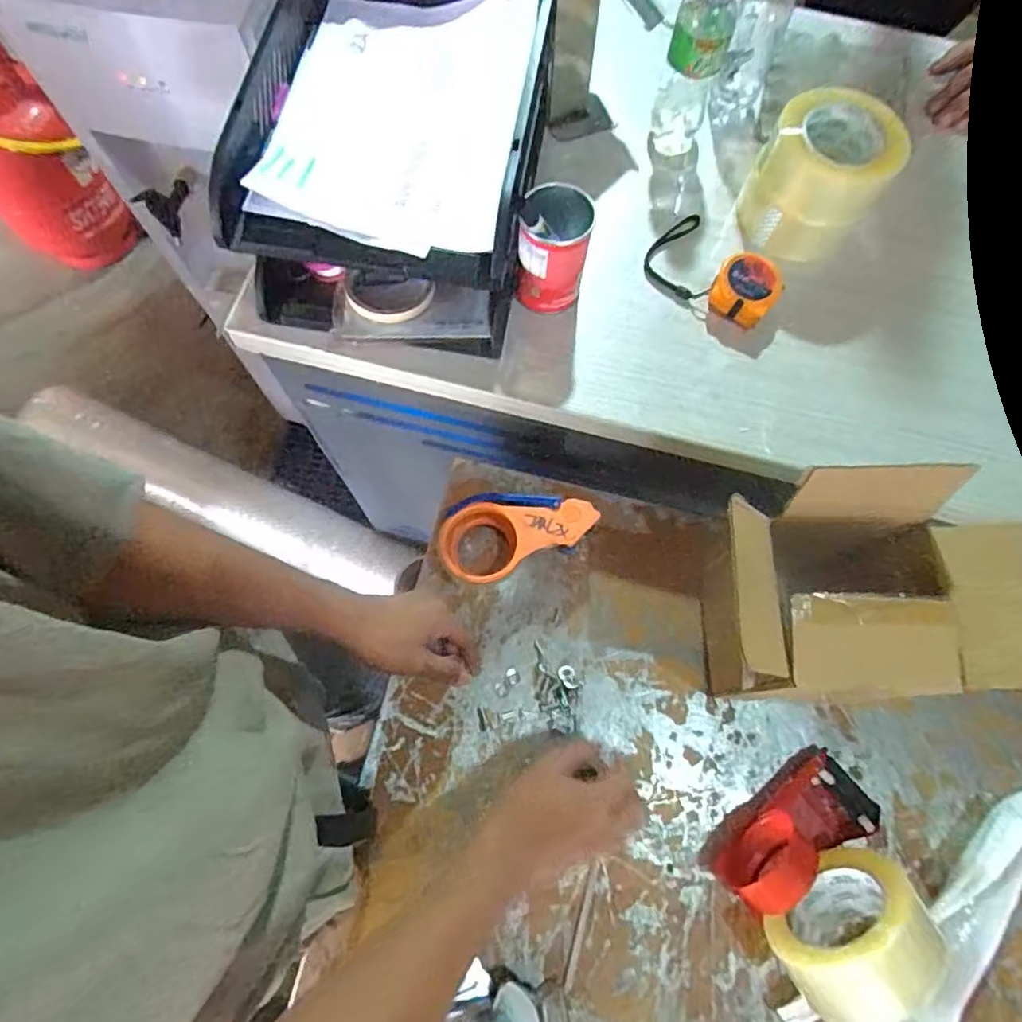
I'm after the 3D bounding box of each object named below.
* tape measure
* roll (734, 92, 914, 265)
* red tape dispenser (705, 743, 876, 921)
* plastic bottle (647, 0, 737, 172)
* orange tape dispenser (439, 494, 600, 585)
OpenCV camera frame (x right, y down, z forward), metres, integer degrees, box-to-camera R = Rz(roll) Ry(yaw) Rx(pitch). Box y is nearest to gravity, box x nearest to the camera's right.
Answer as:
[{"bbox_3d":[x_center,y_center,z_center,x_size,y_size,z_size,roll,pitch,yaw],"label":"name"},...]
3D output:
[{"bbox_3d":[0.212,-0.252,0.622,0.094,0.038,0.145,-42,77,-14],"label":"tape measure"},{"bbox_3d":[0.310,-0.337,0.609,0.126,0.107,0.126,0,71,-1],"label":"roll"},{"bbox_3d":[0.252,0.285,0.533,0.153,0.063,0.076,-31,75,-10],"label":"red tape dispenser"},{"bbox_3d":[0.188,-0.459,0.622,0.056,0.172,0.064,9,71,2],"label":"plastic bottle"},{"bbox_3d":[0.007,0.030,0.621,0.159,0.067,0.087,-8,72,-3],"label":"orange tape dispenser"}]

